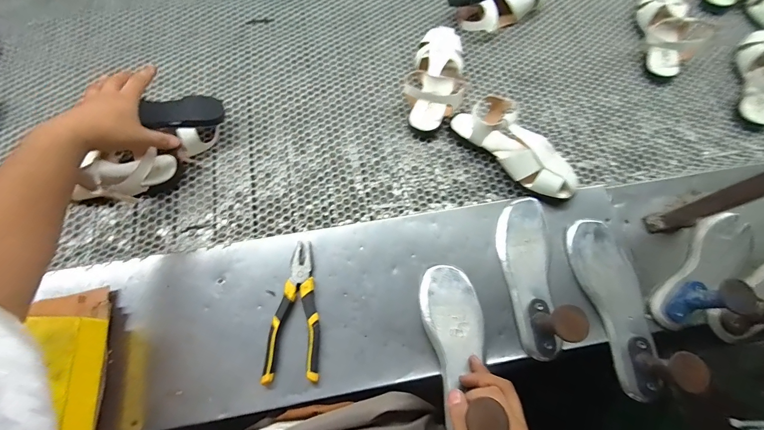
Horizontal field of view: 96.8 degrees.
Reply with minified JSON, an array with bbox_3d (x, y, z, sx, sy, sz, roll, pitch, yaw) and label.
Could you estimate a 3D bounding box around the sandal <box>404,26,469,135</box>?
[{"bbox_3d":[0.109,-0.265,0.662,0.115,0.066,0.219,13,68,4],"label":"sandal"}]

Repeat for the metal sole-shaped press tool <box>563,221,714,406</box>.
[{"bbox_3d":[0.354,0.115,0.472,0.092,0.085,0.253,-5,68,-3],"label":"metal sole-shaped press tool"}]

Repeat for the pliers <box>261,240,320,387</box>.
[{"bbox_3d":[-0.129,0.136,0.497,0.071,0.021,0.193,-3,68,-2],"label":"pliers"}]

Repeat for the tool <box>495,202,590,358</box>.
[{"bbox_3d":[0.226,0.074,0.485,0.082,0.092,0.242,4,68,1],"label":"tool"}]

